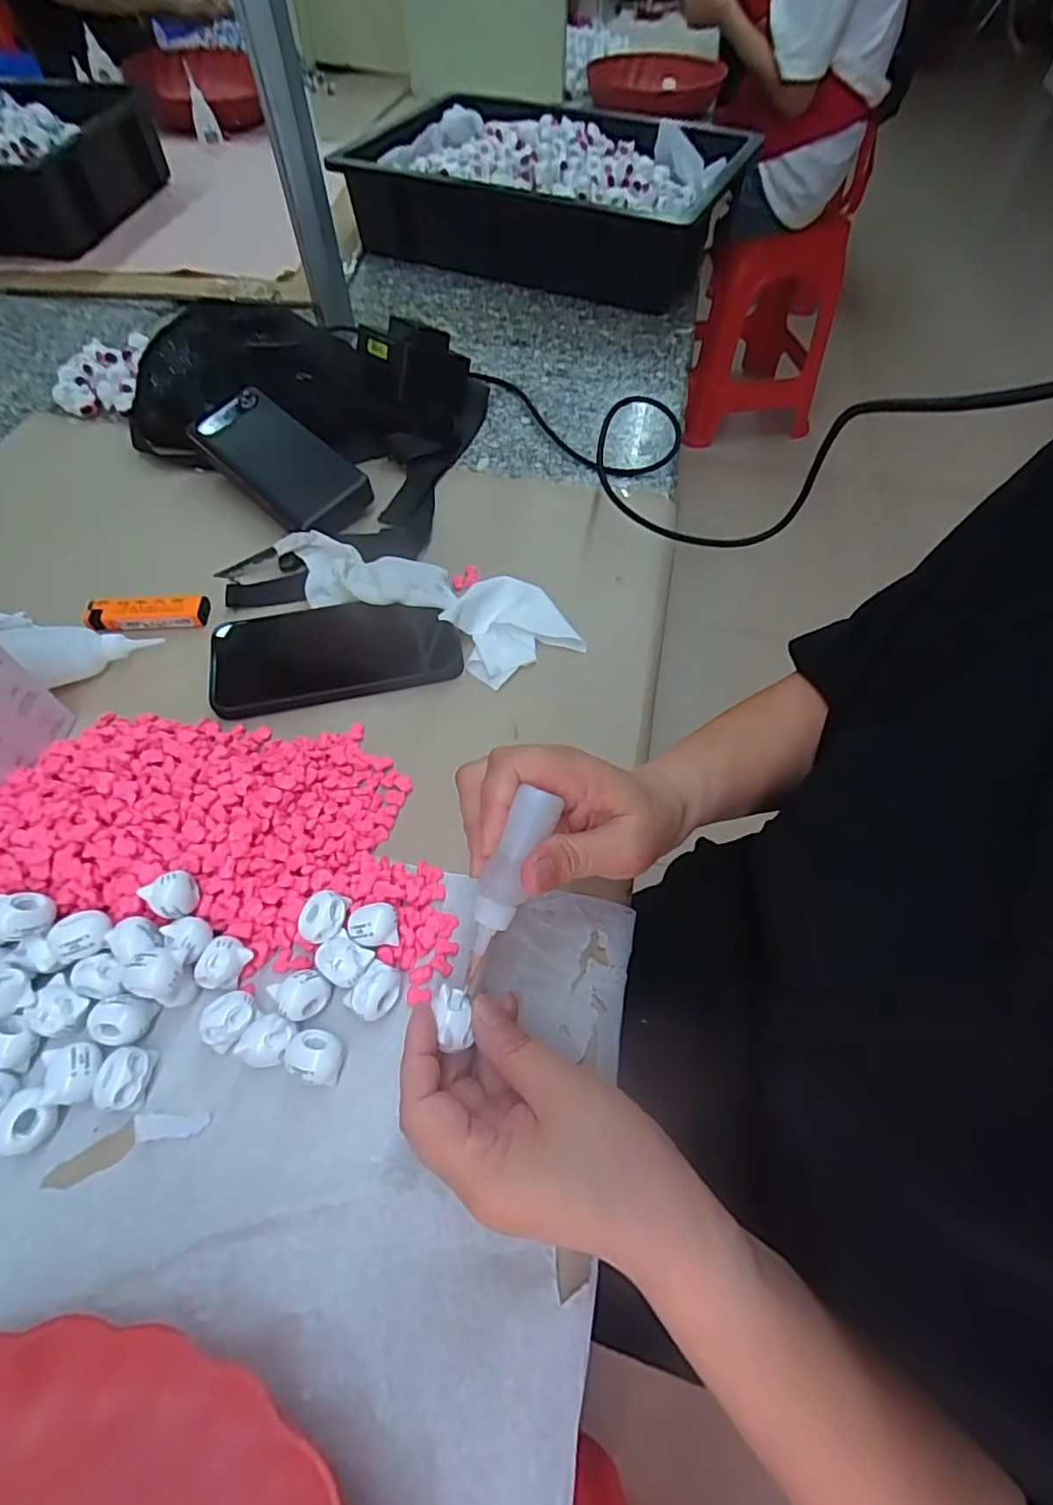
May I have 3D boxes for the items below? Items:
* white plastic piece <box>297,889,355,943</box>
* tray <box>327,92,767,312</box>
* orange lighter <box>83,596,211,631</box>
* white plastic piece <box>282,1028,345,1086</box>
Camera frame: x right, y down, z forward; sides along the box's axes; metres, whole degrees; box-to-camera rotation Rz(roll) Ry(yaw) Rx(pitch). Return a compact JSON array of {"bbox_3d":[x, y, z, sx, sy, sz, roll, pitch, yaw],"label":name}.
[{"bbox_3d":[-0.103,0.083,0.305,0.022,0.014,0.024,0,57,0],"label":"white plastic piece"},{"bbox_3d":[0.034,-0.687,0.744,0.425,0.103,0.299,27,62,16],"label":"tray"},{"bbox_3d":[-0.272,-0.100,0.432,0.084,0.011,0.022,-4,57,-3],"label":"orange lighter"},{"bbox_3d":[-0.098,0.140,0.279,0.026,0.016,0.021,18,59,11],"label":"white plastic piece"}]

